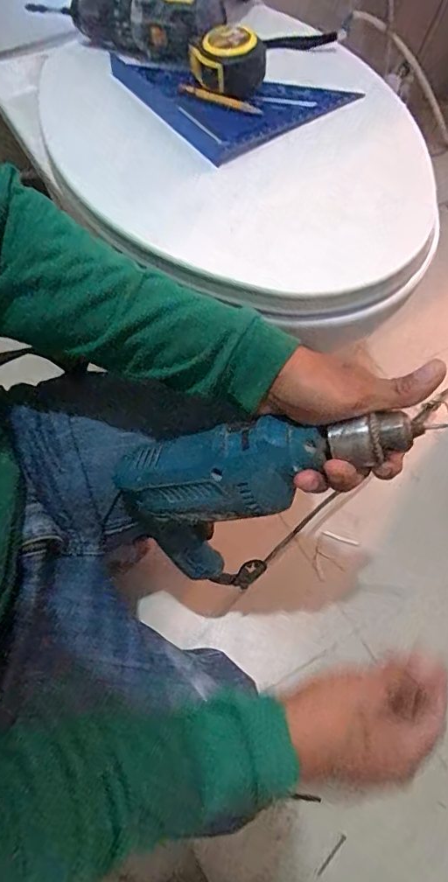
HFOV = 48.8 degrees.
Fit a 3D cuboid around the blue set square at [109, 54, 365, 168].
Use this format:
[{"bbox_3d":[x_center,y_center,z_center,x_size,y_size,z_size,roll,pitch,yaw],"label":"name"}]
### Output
[{"bbox_3d":[0.002,-0.357,0.492,0.160,0.016,0.195,-36,67,-15],"label":"blue set square"}]

